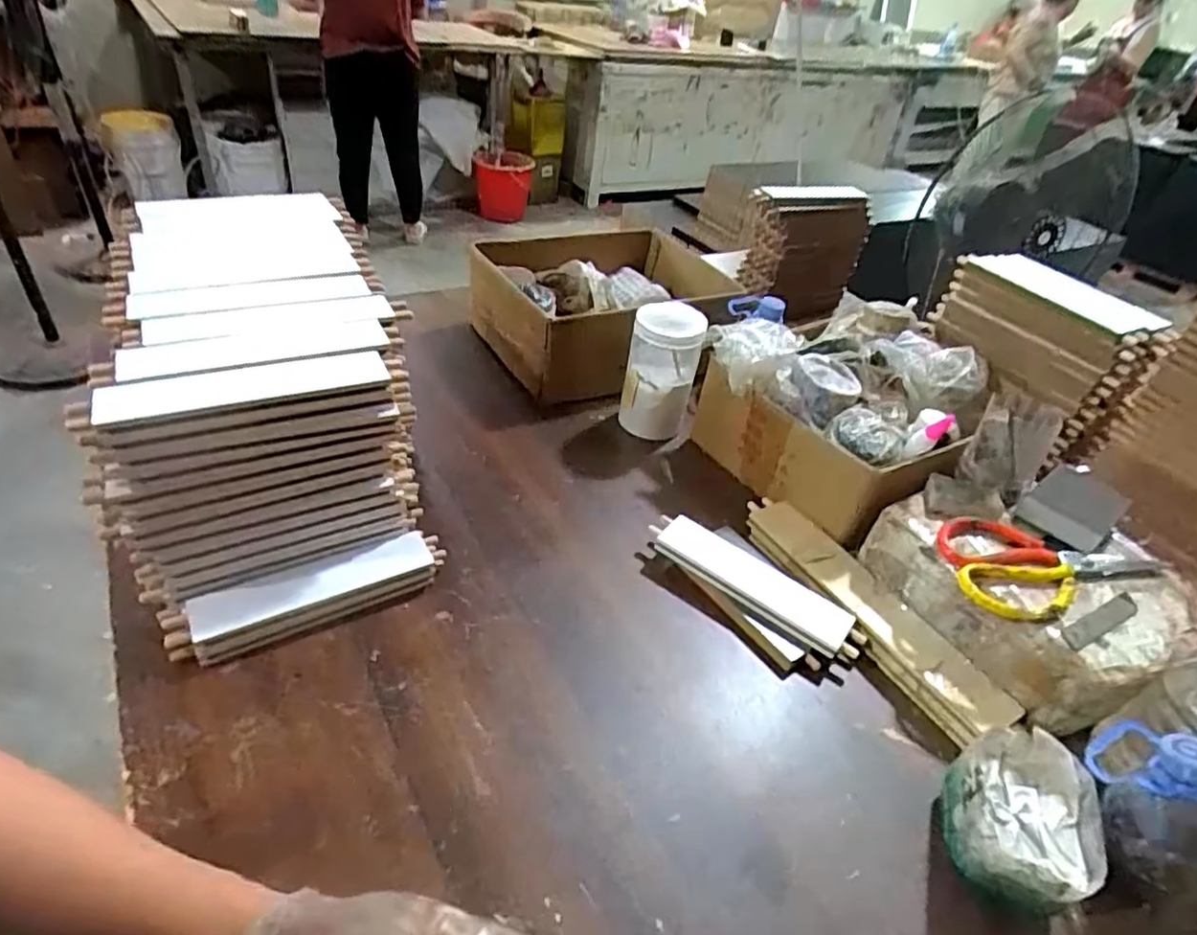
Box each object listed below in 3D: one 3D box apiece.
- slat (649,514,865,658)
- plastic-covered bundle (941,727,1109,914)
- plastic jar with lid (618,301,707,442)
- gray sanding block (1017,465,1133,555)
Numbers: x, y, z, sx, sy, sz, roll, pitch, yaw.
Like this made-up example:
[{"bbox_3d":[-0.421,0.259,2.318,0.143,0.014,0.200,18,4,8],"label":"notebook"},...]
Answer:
[{"bbox_3d":[0.147,0.109,0.631,0.211,0.016,0.053,31,67,28],"label":"slat"},{"bbox_3d":[0.295,0.251,0.468,0.082,0.063,0.109,21,41,16],"label":"plastic-covered bundle"},{"bbox_3d":[0.075,-0.121,0.813,0.084,0.148,0.076,7,39,-1],"label":"plastic jar with lid"},{"bbox_3d":[0.445,0.038,0.616,0.079,0.033,0.067,-26,50,-35],"label":"gray sanding block"}]

